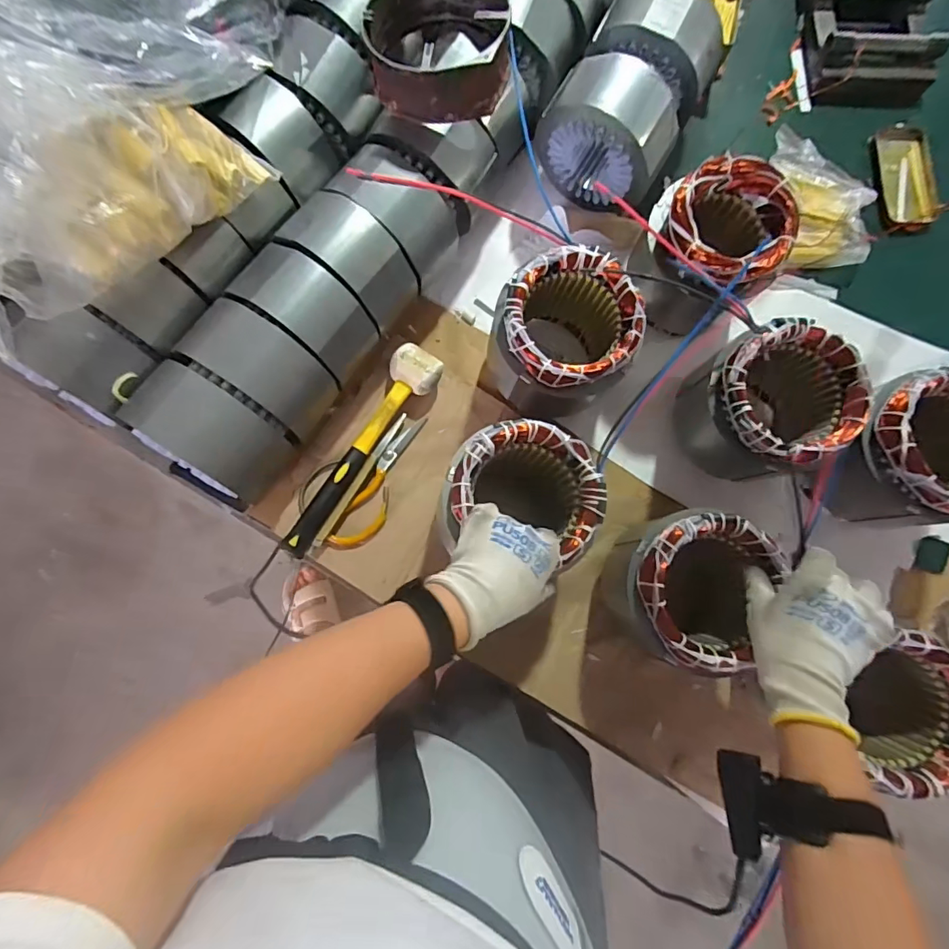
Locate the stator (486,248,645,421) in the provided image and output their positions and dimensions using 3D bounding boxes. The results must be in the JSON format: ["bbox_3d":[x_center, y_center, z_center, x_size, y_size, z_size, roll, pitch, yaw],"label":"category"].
[{"bbox_3d":[0.092,-0.149,0.561,0.137,0.148,0.136,0,83,-3],"label":"stator"}]

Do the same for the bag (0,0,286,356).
[{"bbox_3d":[-0.305,-0.317,0.434,0.169,0.173,0.444,39,82,2],"label":"bag"}]

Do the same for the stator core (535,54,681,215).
[{"bbox_3d":[0.162,-0.403,0.603,0.148,0.129,0.093,39,82,2],"label":"stator core"}]

